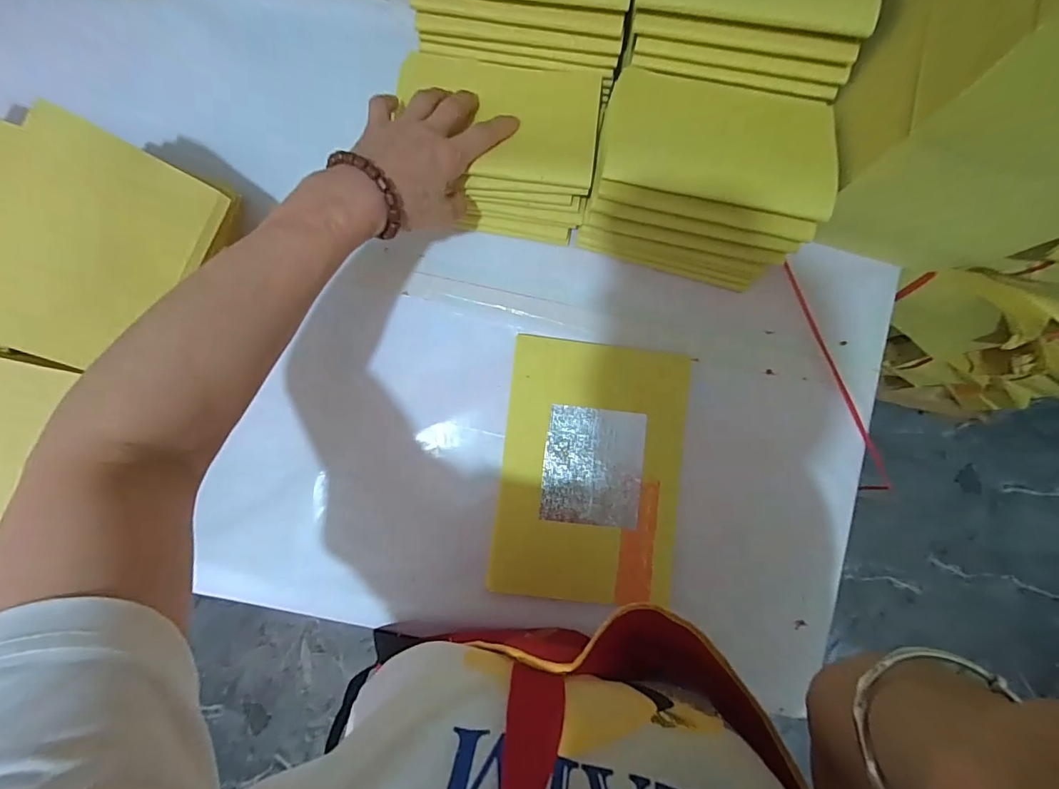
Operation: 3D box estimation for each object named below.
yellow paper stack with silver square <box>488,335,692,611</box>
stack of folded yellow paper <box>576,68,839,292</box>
[{"bbox_3d":[0.056,0.069,0.433,0.160,0.018,0.226,6,87,-1],"label":"yellow paper stack with silver square"},{"bbox_3d":[0.136,-0.172,0.392,0.167,0.113,0.127,17,88,0],"label":"stack of folded yellow paper"}]

